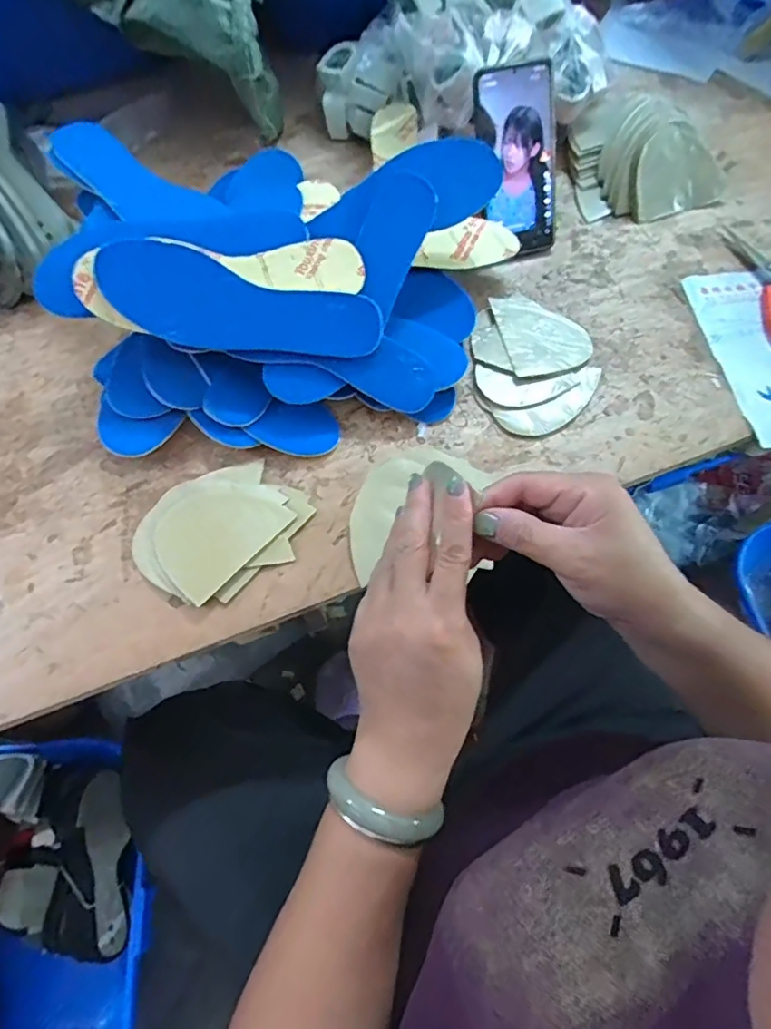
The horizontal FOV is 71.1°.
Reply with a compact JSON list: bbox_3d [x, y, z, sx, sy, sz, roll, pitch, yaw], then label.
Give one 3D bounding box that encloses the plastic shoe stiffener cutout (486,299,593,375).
[{"bbox_3d":[0.153,-0.177,0.523,0.080,0.007,0.108,-6,57,-4],"label":"plastic shoe stiffener cutout"}]

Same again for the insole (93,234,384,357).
[{"bbox_3d":[-0.117,-0.169,0.446,0.222,0.008,0.071,13,100,-11],"label":"insole"}]

